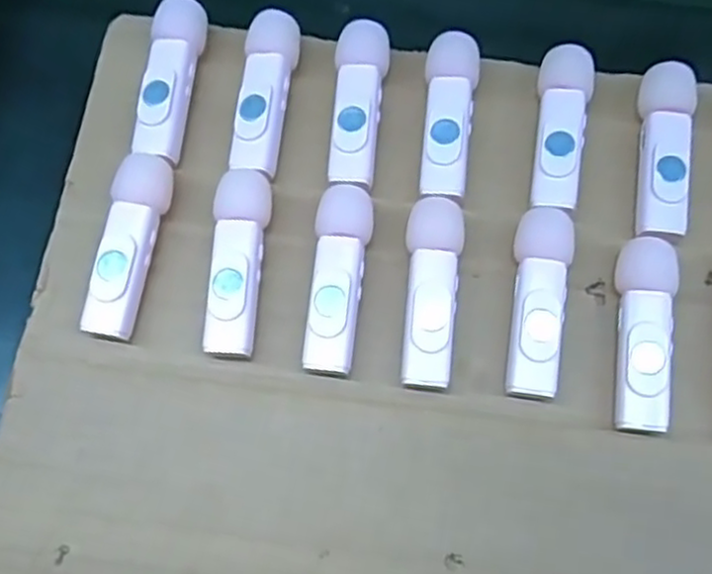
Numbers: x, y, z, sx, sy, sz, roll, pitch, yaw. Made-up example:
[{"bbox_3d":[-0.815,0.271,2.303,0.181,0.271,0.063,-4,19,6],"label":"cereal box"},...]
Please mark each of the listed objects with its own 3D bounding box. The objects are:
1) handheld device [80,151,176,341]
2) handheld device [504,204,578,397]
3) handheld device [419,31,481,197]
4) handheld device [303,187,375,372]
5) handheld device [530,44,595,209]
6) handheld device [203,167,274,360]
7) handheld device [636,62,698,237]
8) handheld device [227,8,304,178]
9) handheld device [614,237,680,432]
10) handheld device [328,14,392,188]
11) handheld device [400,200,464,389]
[{"bbox_3d":[-0.077,-0.014,0.248,0.017,0.017,0.063,12,69,3],"label":"handheld device"},{"bbox_3d":[0.061,0.005,0.243,0.018,0.016,0.063,6,69,1],"label":"handheld device"},{"bbox_3d":[0.034,-0.060,0.263,0.018,0.016,0.062,5,69,1],"label":"handheld device"},{"bbox_3d":[-0.006,-0.002,0.245,0.018,0.016,0.064,9,69,2],"label":"handheld device"},{"bbox_3d":[0.073,-0.056,0.261,0.018,0.016,0.062,11,69,3],"label":"handheld device"},{"bbox_3d":[-0.040,-0.008,0.247,0.018,0.016,0.064,6,69,1],"label":"handheld device"},{"bbox_3d":[0.110,-0.049,0.260,0.017,0.015,0.065,9,69,2],"label":"handheld device"},{"bbox_3d":[-0.033,-0.069,0.263,0.017,0.018,0.061,9,69,2],"label":"handheld device"},{"bbox_3d":[0.095,0.015,0.240,0.018,0.017,0.064,8,69,2],"label":"handheld device"},{"bbox_3d":[0.002,-0.065,0.264,0.018,0.017,0.063,4,69,1],"label":"handheld device"},{"bbox_3d":[0.026,0.002,0.244,0.018,0.016,0.064,4,69,0],"label":"handheld device"}]

